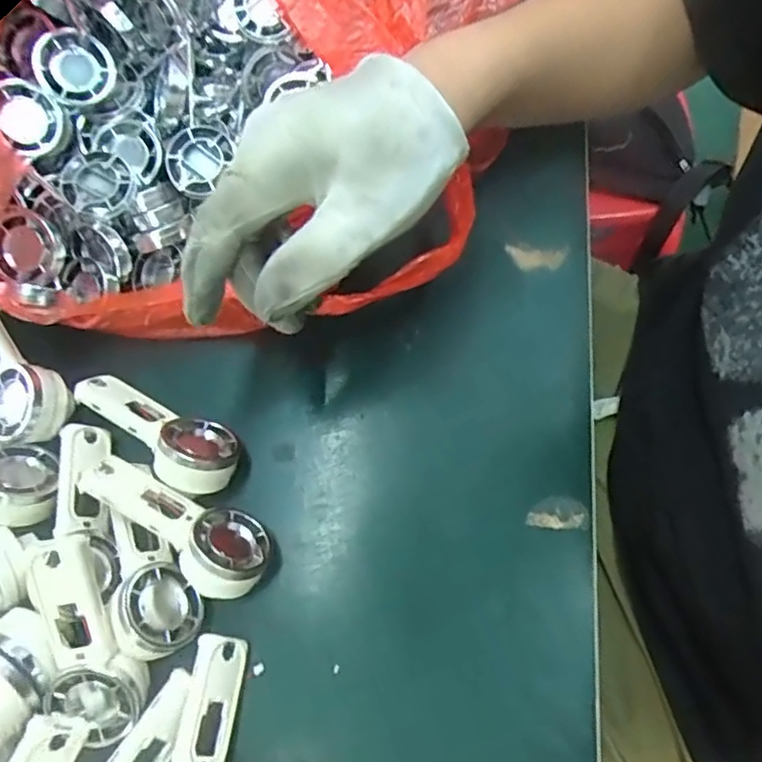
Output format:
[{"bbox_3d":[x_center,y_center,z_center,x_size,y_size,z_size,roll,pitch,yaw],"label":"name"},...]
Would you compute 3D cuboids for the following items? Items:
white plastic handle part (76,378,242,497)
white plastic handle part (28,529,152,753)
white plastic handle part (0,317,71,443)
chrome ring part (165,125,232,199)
[{"bbox_3d":[-0.110,0.022,0.313,0.091,0.033,0.037,38,77,14],"label":"white plastic handle part"},{"bbox_3d":[-0.127,0.109,0.264,0.034,0.018,0.093,-10,102,-1],"label":"white plastic handle part"},{"bbox_3d":[-0.198,-0.005,0.318,0.091,0.018,0.040,42,78,15],"label":"white plastic handle part"},{"bbox_3d":[-0.100,-0.122,0.336,0.030,0.012,0.037,45,90,-4],"label":"chrome ring part"}]

